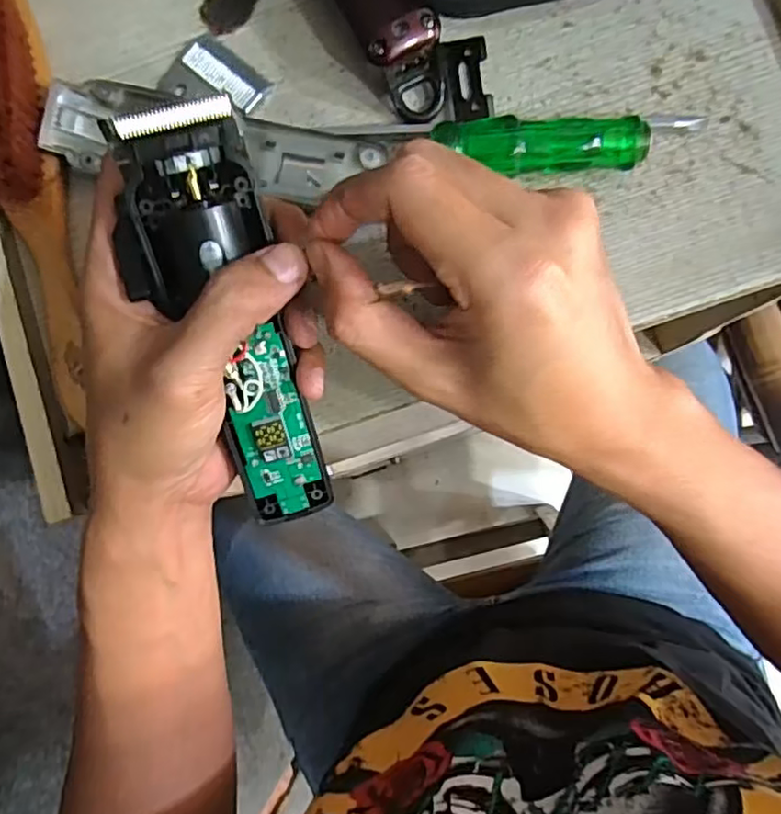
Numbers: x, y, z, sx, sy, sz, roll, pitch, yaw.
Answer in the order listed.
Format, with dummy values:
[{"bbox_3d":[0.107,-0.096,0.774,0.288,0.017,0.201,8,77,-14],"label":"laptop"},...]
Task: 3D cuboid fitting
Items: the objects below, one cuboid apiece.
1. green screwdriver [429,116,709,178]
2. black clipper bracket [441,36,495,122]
[{"bbox_3d":[0.077,-0.113,0.273,0.112,0.021,0.023,-4,84,5],"label":"green screwdriver"},{"bbox_3d":[0.035,-0.152,0.290,0.021,0.004,0.038,-7,84,5],"label":"black clipper bracket"}]

